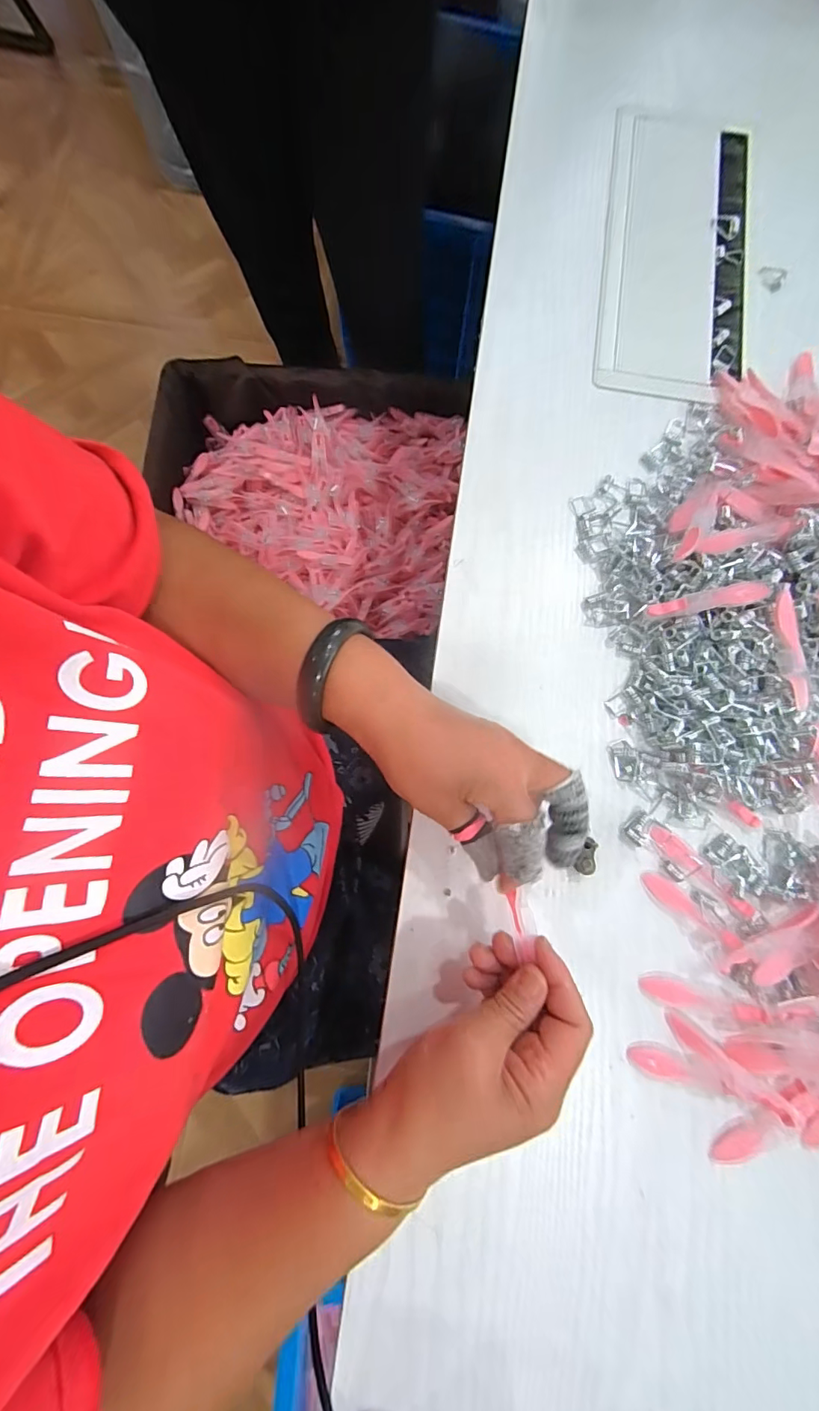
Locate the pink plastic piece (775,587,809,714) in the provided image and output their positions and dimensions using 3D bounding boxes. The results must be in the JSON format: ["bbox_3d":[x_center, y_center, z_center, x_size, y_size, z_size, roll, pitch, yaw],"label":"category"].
[{"bbox_3d":[0.249,-0.036,0.315,0.011,0.007,0.080,-15,97,-4],"label":"pink plastic piece"}]

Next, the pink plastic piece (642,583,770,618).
[{"bbox_3d":[0.200,-0.071,0.326,0.076,0.004,0.013,-10,102,8],"label":"pink plastic piece"}]

